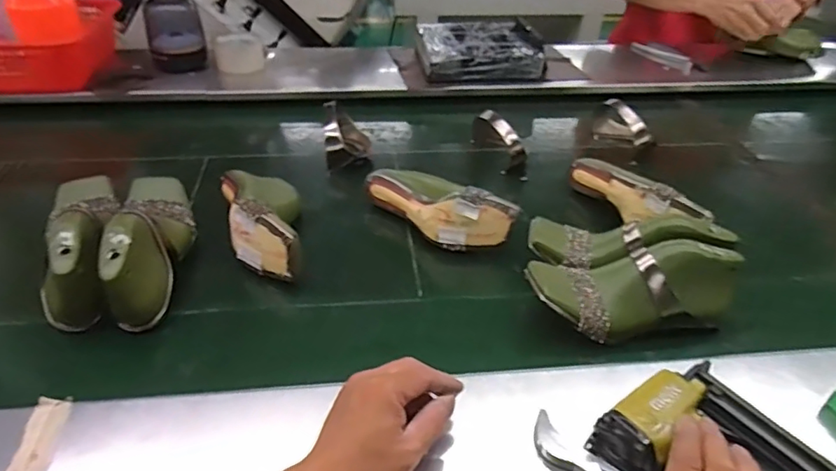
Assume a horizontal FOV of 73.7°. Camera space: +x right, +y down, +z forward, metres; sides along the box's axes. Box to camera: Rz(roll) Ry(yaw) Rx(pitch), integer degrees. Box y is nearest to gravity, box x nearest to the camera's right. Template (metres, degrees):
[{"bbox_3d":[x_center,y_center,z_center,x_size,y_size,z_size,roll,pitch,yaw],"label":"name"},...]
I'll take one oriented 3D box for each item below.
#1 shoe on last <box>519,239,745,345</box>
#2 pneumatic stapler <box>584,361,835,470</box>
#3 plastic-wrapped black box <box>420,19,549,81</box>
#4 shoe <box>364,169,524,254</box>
[{"bbox_3d":[0.240,0.060,0.620,0.228,0.079,0.082,-1,38,-2],"label":"shoe on last"},{"bbox_3d":[0.275,0.182,0.447,0.224,0.055,0.150,27,46,30],"label":"pneumatic stapler"},{"bbox_3d":[0.127,-0.400,1.190,0.259,0.055,0.226,-5,38,-7],"label":"plastic-wrapped black box"},{"bbox_3d":[0.024,-0.041,0.763,0.215,0.078,0.074,31,47,33],"label":"shoe"}]

